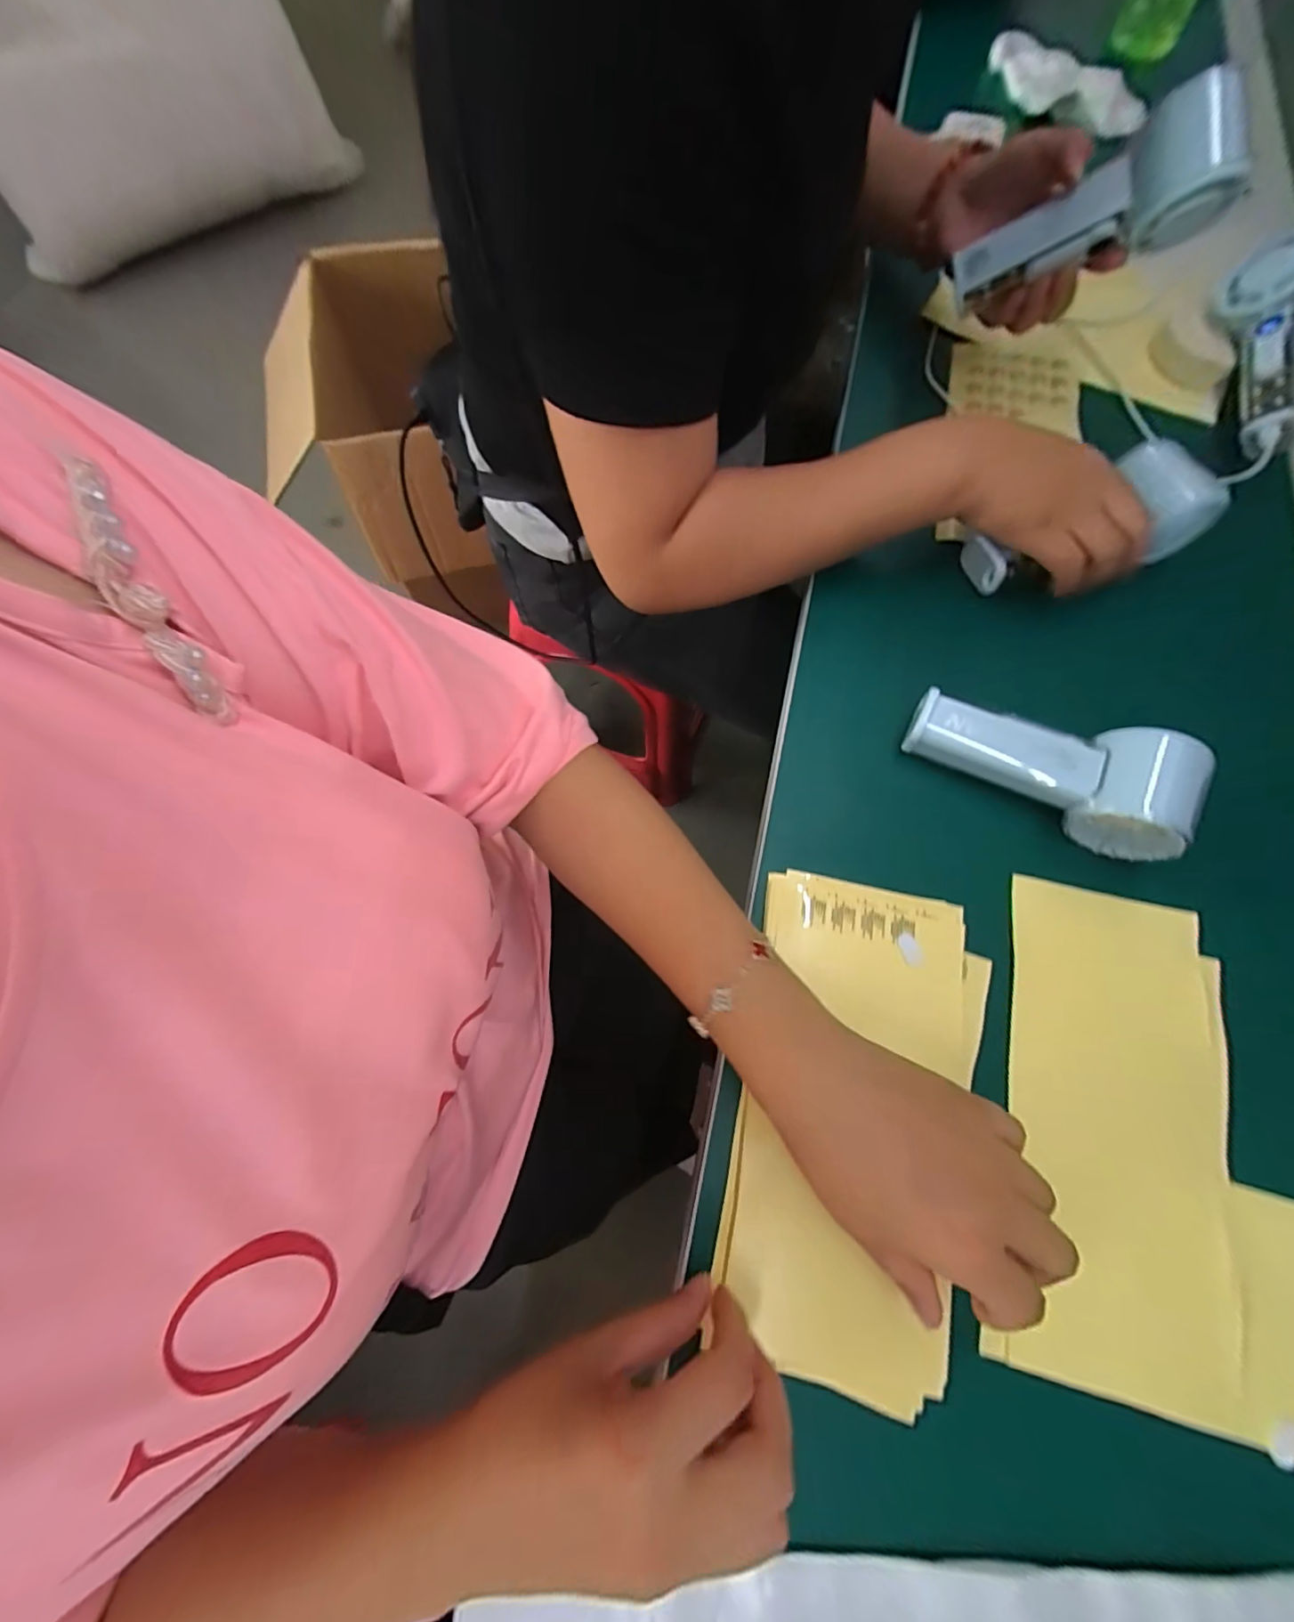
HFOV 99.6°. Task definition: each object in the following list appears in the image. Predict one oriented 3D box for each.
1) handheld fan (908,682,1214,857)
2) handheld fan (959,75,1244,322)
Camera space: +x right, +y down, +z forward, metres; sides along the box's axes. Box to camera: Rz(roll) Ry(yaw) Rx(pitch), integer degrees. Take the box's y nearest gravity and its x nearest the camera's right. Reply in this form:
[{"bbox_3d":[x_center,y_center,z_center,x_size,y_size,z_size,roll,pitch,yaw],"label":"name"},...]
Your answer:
[{"bbox_3d":[0.237,-0.031,0.323,0.155,0.057,0.057,31,74,9],"label":"handheld fan"},{"bbox_3d":[0.289,-0.386,0.359,0.142,0.063,0.045,2,68,36],"label":"handheld fan"}]

